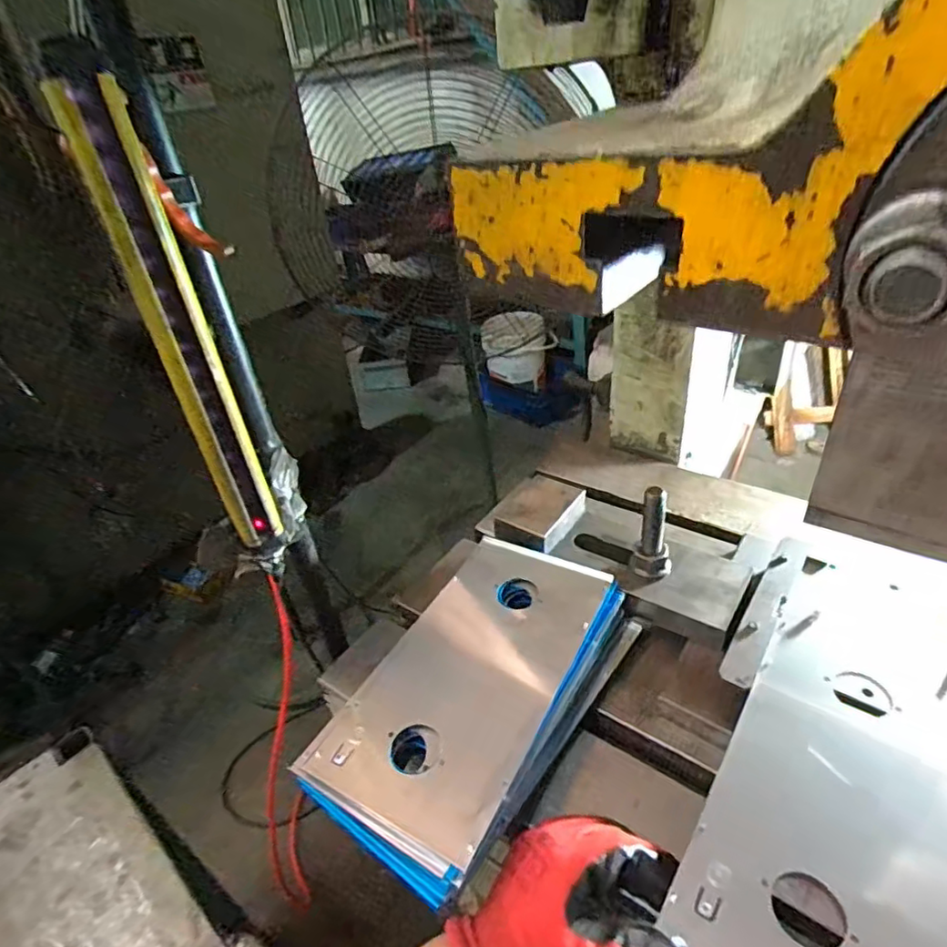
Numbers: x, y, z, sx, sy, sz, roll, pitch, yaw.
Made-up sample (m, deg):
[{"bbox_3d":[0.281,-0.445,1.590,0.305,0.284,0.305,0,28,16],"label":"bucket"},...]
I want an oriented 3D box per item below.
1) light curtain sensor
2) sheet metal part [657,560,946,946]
[{"bbox_3d":[-0.215,-0.094,0.447,0.050,0.356,0.080,-20,36,-19],"label":"light curtain sensor"},{"bbox_3d":[0.273,0.195,0.414,0.144,0.011,0.358,20,43,32],"label":"sheet metal part"}]

